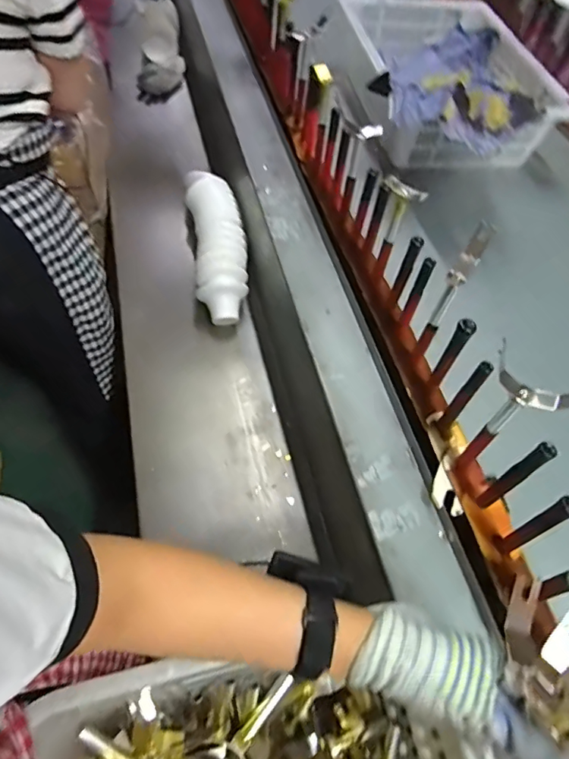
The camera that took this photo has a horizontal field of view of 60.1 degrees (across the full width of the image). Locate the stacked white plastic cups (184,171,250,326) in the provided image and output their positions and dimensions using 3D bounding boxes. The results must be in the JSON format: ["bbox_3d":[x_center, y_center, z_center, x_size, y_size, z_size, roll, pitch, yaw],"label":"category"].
[{"bbox_3d":[-0.133,-0.280,0.980,0.100,0.068,0.358,-10,63,-2],"label":"stacked white plastic cups"}]

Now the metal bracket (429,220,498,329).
[{"bbox_3d":[0.206,-0.120,0.583,0.023,0.132,0.019,25,36,6],"label":"metal bracket"}]

